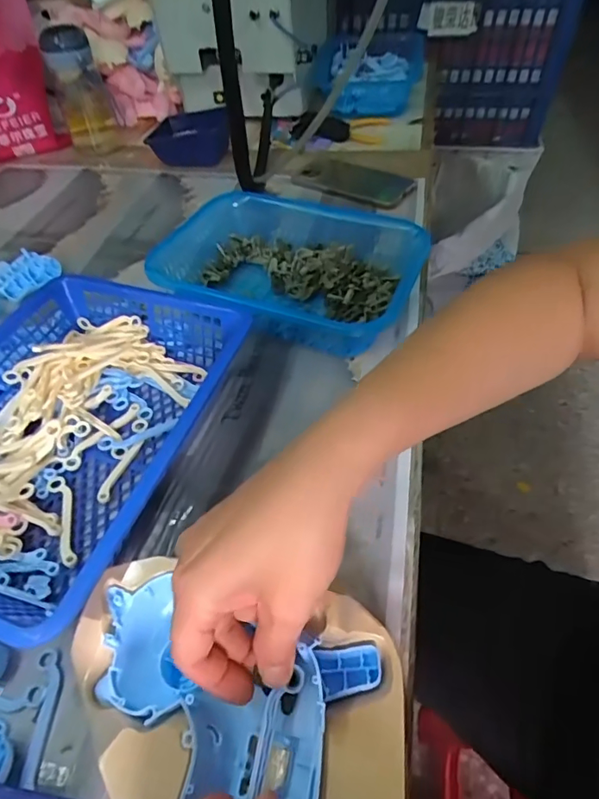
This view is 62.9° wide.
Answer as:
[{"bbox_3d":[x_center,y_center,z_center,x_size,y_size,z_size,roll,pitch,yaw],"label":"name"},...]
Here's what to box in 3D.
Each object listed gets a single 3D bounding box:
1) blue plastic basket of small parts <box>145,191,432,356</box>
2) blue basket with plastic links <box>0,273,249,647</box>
[{"bbox_3d":[-0.019,-0.128,0.508,0.256,0.073,0.178,19,52,17],"label":"blue plastic basket of small parts"},{"bbox_3d":[-0.196,0.018,0.393,0.205,0.058,0.286,17,52,16],"label":"blue basket with plastic links"}]

